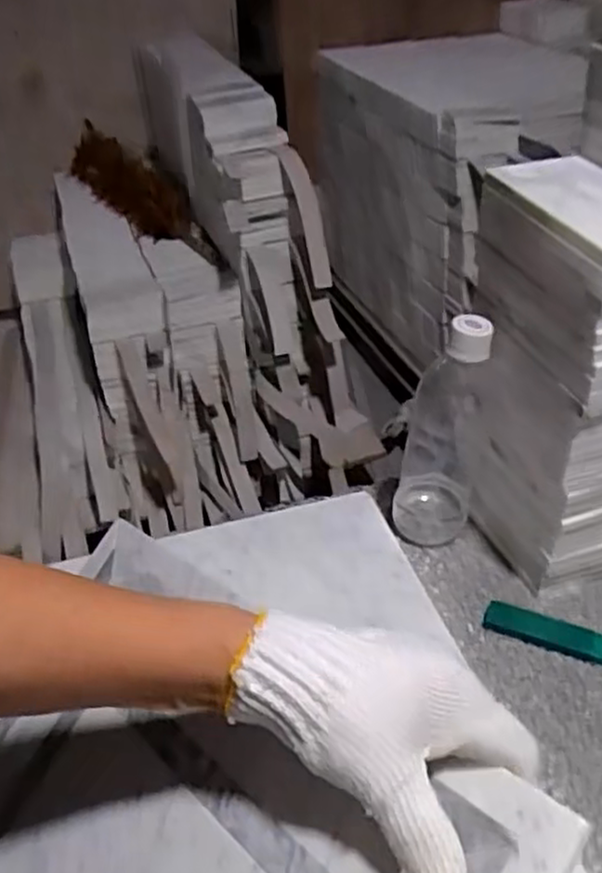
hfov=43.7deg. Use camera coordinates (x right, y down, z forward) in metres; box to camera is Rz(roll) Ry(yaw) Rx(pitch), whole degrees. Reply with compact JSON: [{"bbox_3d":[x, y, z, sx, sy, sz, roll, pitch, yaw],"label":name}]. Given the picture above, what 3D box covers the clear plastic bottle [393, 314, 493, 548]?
[{"bbox_3d":[0.113,-0.002,0.605,0.058,0.197,0.064,8,38,10],"label":"clear plastic bottle"}]

